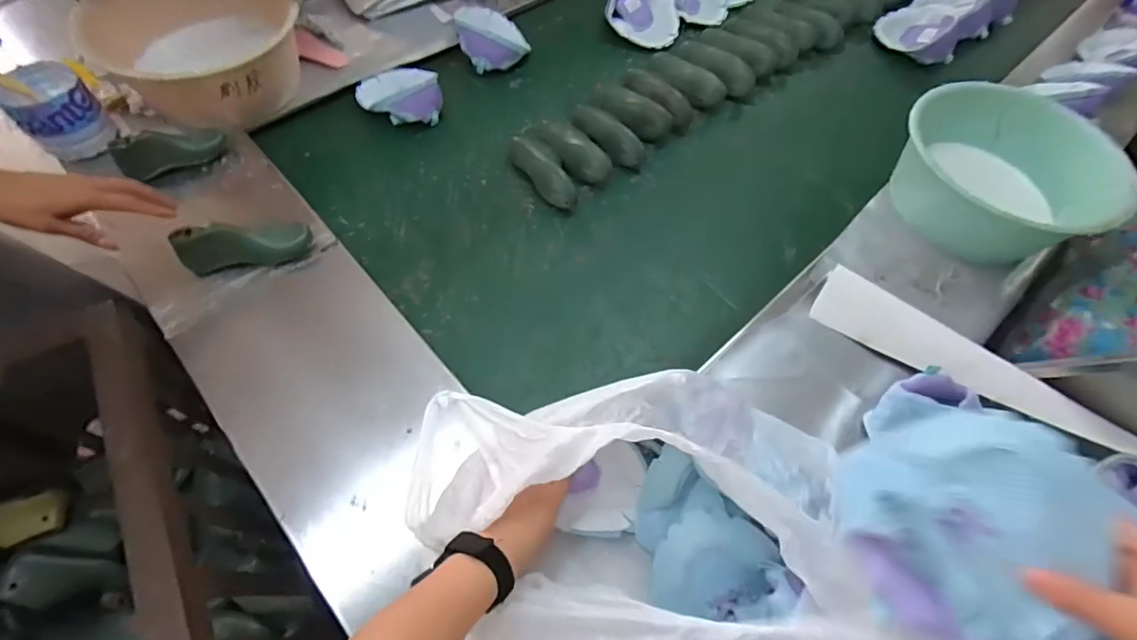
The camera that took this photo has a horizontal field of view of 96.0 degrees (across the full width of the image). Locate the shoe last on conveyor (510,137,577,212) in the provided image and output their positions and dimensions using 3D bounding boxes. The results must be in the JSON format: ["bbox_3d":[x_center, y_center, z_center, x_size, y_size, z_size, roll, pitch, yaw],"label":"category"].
[{"bbox_3d":[-0.043,-0.242,0.833,0.054,0.049,0.158,-31,67,-18],"label":"shoe last on conveyor"}]

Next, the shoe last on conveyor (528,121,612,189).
[{"bbox_3d":[0.001,-0.280,0.858,0.160,0.050,0.054,40,66,17],"label":"shoe last on conveyor"}]

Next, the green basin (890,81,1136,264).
[{"bbox_3d":[0.661,-0.233,0.794,0.282,0.108,0.281,1,61,-3],"label":"green basin"}]

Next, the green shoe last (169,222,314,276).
[{"bbox_3d":[-0.430,-0.100,0.677,0.160,0.072,0.050,-17,64,-12],"label":"green shoe last"}]

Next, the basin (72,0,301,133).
[{"bbox_3d":[-0.568,-0.415,0.815,0.295,0.161,0.233,-30,67,-18],"label":"basin"}]

